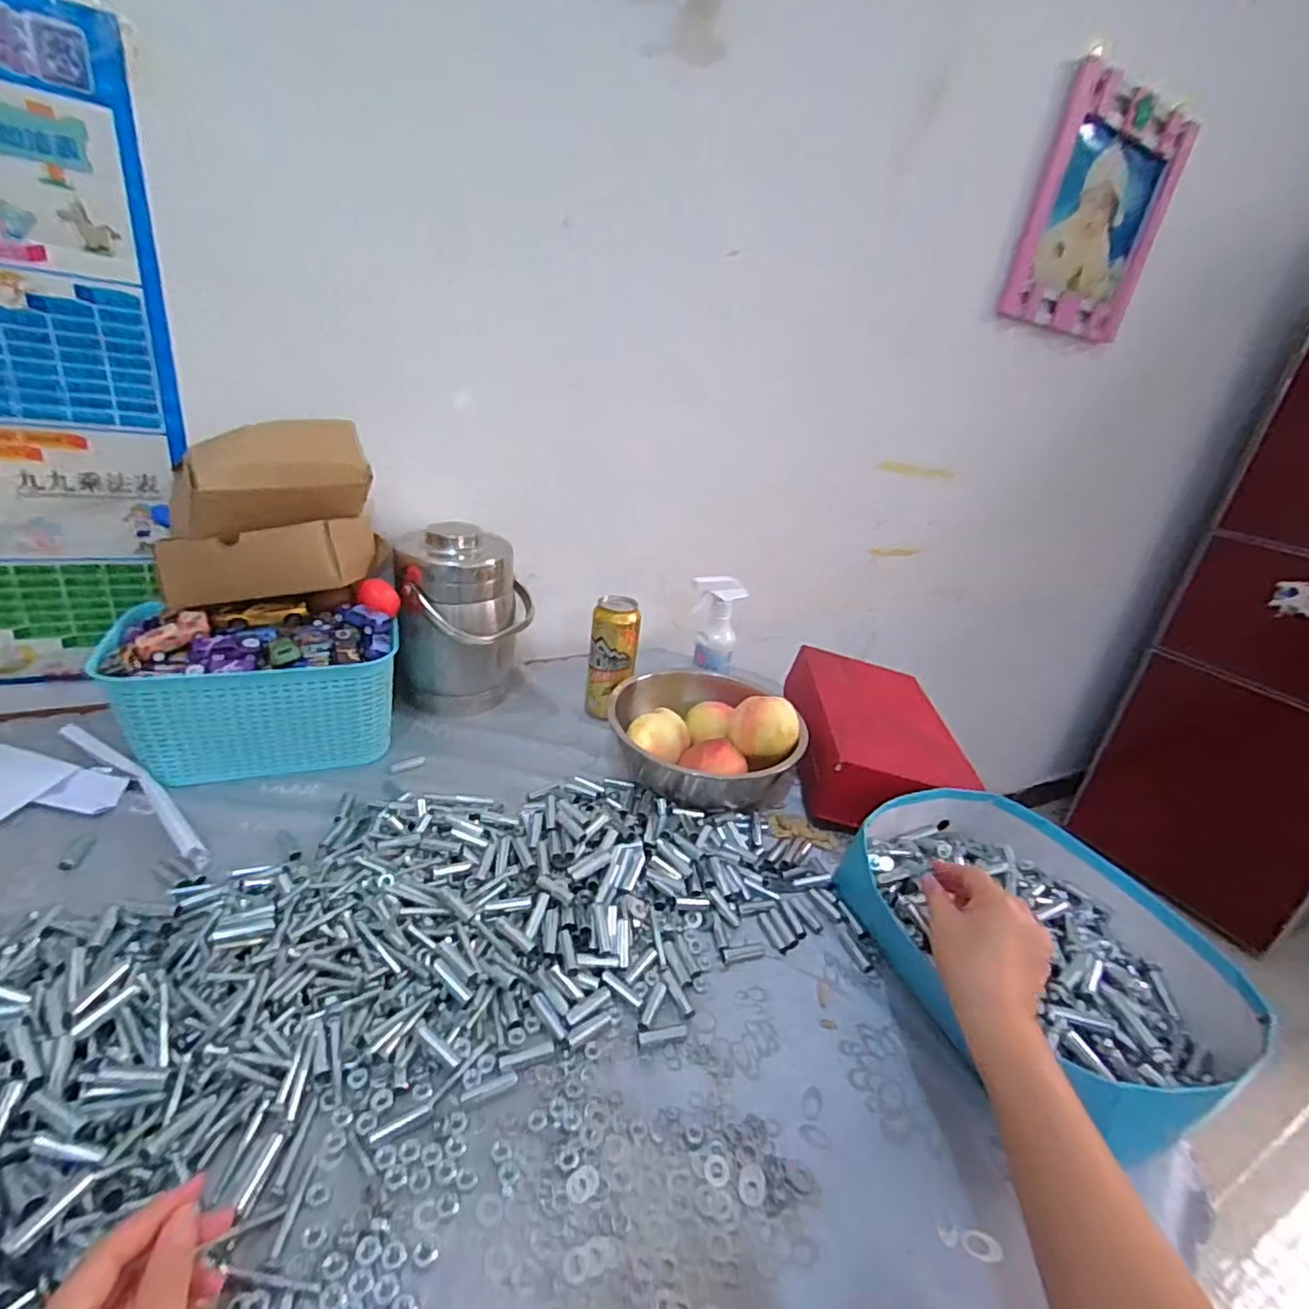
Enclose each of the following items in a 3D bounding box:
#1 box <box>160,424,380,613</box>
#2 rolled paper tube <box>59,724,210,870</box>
[{"bbox_3d":[-0.415,-0.160,0.681,0.188,0.174,0.128,-1,27,-18],"label":"box"},{"bbox_3d":[-0.534,0.132,0.646,0.297,0.021,0.028,22,29,28],"label":"rolled paper tube"}]

